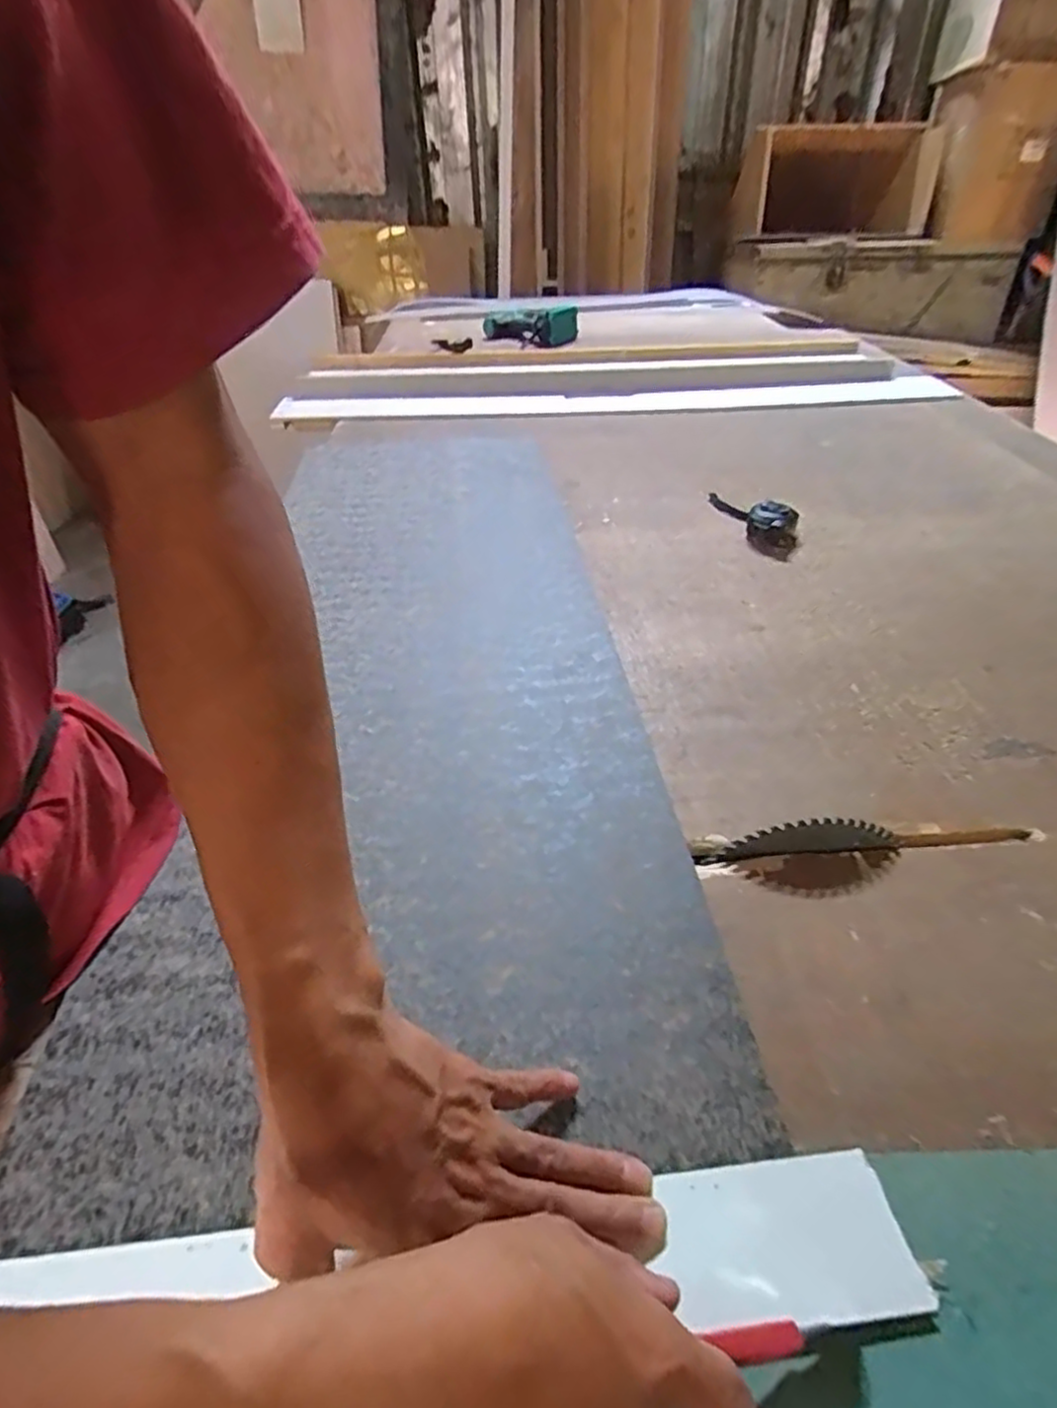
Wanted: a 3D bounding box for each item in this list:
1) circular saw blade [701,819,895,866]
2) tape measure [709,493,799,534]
[{"bbox_3d":[0.192,0.095,0.478,0.129,0.031,0.009,-6,29,2],"label":"circular saw blade"},{"bbox_3d":[0.283,-0.254,0.891,0.045,0.032,0.147,-21,30,-23],"label":"tape measure"}]

